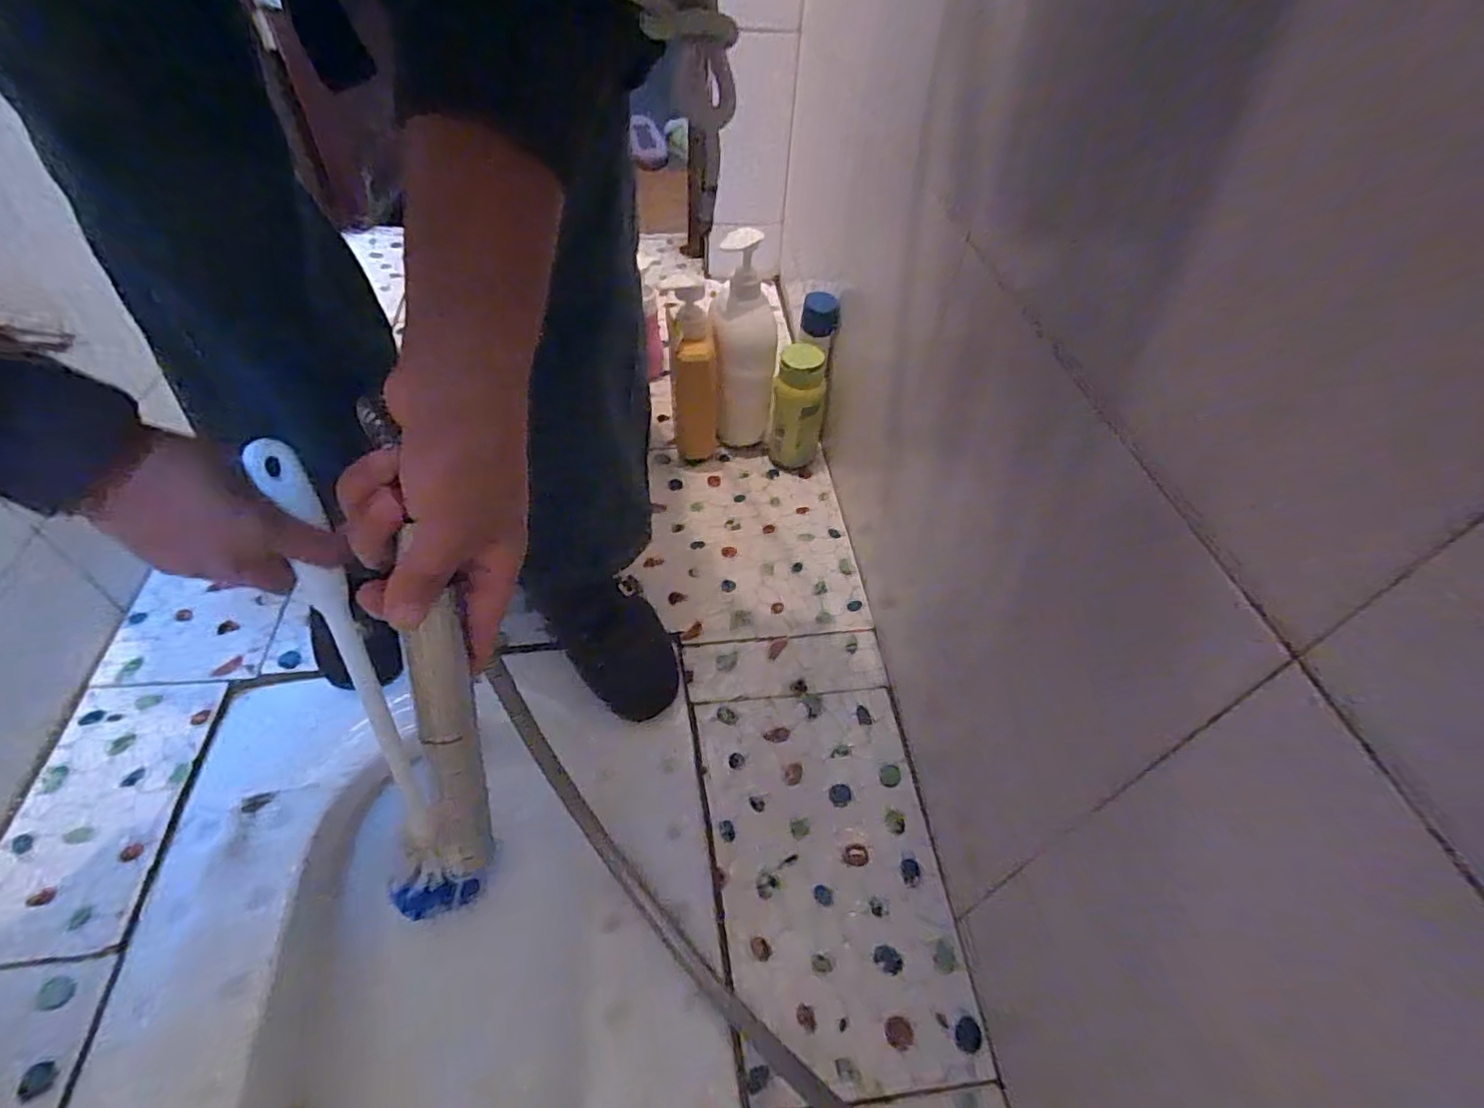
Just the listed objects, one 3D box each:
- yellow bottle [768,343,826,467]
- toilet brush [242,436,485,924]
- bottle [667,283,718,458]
[{"bbox_3d":[0.066,-0.168,0.761,0.064,0.159,0.061,9,50,4],"label":"yellow bottle"},{"bbox_3d":[-0.266,0.114,0.464,0.059,0.405,0.047,-6,27,-9],"label":"toilet brush"},{"bbox_3d":[-0.056,-0.196,0.736,0.054,0.213,0.058,-2,49,-7],"label":"bottle"}]

